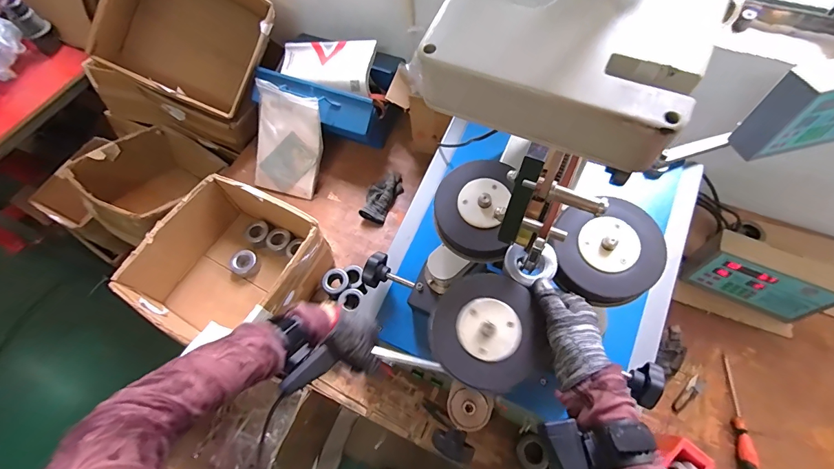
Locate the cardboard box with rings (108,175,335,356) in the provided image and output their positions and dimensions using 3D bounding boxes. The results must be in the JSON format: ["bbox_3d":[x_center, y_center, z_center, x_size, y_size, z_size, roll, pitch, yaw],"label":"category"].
[{"bbox_3d":[-0.415,0.077,0.873,0.318,0.176,0.333,28,67,16],"label":"cardboard box with rings"}]

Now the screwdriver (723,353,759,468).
[{"bbox_3d":[0.634,0.351,0.746,0.033,0.026,0.225,9,63,8],"label":"screwdriver"}]

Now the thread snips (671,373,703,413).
[{"bbox_3d":[0.556,0.329,0.785,0.096,0.010,0.024,-37,67,-15],"label":"thread snips"}]

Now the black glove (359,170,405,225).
[{"bbox_3d":[-0.094,-0.107,1.037,0.083,0.034,0.156,20,65,13],"label":"black glove"}]

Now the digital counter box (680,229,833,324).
[{"bbox_3d":[0.721,0.090,0.810,0.232,0.160,0.066,26,67,16],"label":"digital counter box"}]

